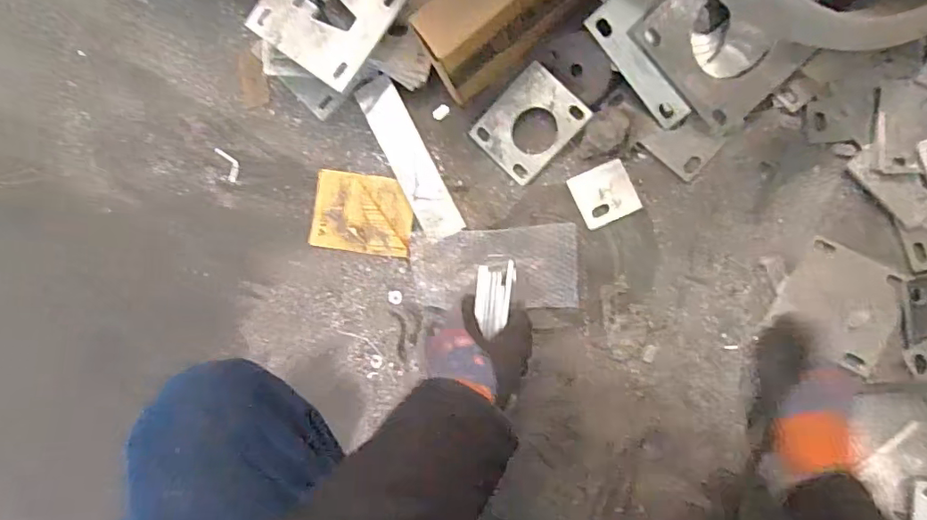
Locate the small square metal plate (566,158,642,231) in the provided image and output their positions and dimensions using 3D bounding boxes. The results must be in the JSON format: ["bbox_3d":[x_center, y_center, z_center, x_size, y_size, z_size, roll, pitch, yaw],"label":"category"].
[{"bbox_3d":[0.173,-0.081,0.665,0.070,0.004,0.070,-24,84,8],"label":"small square metal plate"}]

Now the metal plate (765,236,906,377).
[{"bbox_3d":[0.427,0.051,0.612,0.118,0.007,0.116,30,93,9],"label":"metal plate"}]

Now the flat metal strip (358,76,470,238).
[{"bbox_3d":[-0.069,-0.131,0.686,0.051,0.011,0.222,-26,81,-4],"label":"flat metal strip"}]

